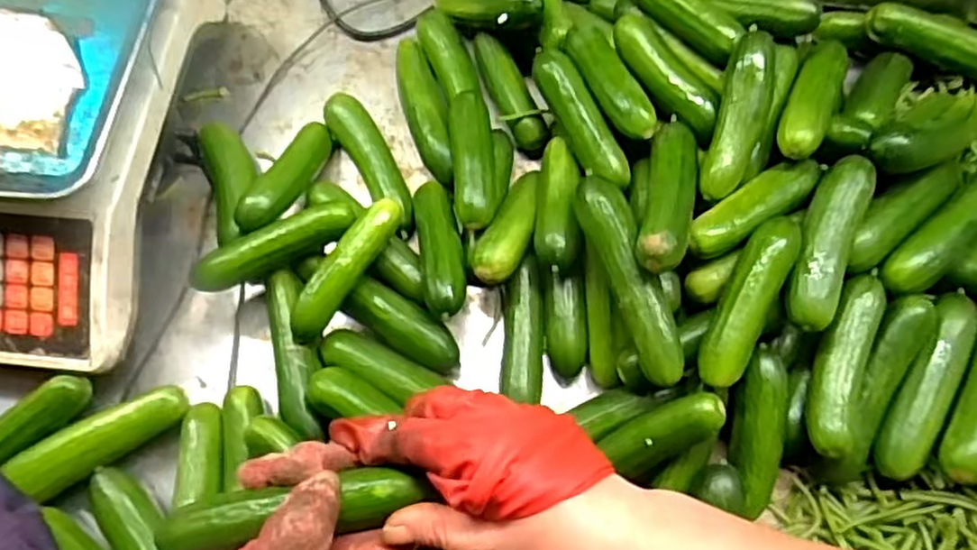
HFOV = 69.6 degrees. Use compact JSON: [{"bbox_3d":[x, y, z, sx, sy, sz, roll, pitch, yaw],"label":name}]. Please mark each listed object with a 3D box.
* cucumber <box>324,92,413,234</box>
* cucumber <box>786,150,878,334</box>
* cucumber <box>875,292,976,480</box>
[{"bbox_3d":[-0.088,-0.085,0.542,0.030,0.029,0.128,-30,72,-8],"label":"cucumber"},{"bbox_3d":[0.208,-0.019,0.428,0.034,0.034,0.107,20,72,9],"label":"cucumber"},{"bbox_3d":[0.271,0.066,0.433,0.028,0.021,0.121,27,73,11],"label":"cucumber"}]

